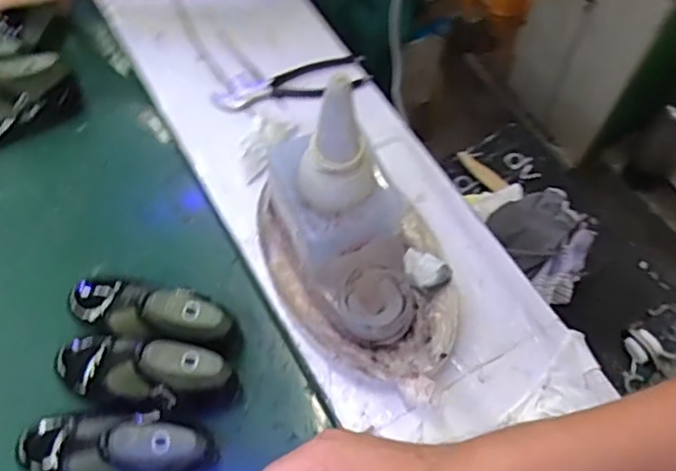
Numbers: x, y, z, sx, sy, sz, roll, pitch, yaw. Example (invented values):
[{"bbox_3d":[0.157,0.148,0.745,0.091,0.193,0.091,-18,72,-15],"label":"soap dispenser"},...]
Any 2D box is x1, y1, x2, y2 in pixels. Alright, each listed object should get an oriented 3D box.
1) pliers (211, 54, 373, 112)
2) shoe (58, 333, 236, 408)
[{"bbox_3d":[-0.060,-0.197,0.810,0.193,0.021,0.059,-8,62,-5],"label":"pliers"},{"bbox_3d":[-0.198,0.138,0.653,0.205,0.079,0.066,9,62,4],"label":"shoe"}]

